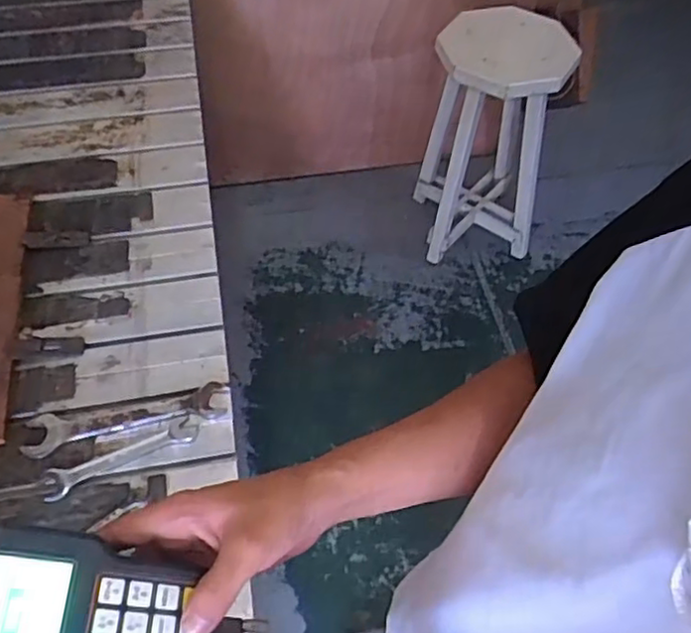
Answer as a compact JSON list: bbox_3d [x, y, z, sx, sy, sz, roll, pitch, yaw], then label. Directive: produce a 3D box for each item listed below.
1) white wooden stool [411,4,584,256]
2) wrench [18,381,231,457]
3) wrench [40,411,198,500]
[{"bbox_3d":[0.380,-0.491,1.795,0.357,0.652,0.327,-3,55,-7],"label":"white wooden stool"},{"bbox_3d":[-0.279,0.129,0.863,0.245,0.013,0.057,-10,55,-9],"label":"wrench"},{"bbox_3d":[-0.278,0.171,0.834,0.187,0.005,0.037,-23,58,-18],"label":"wrench"}]

